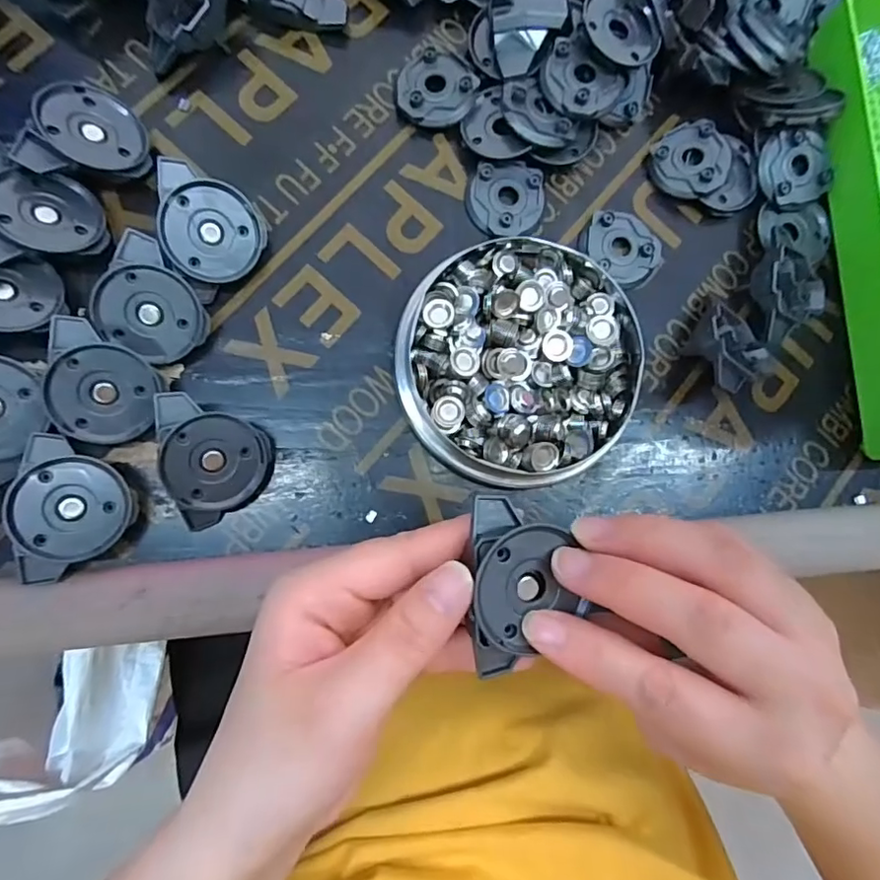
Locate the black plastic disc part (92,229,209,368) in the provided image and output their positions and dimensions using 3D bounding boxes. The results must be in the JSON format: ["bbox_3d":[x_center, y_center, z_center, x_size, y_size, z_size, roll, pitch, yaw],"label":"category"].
[{"bbox_3d":[-0.127,-0.058,0.240,0.041,0.009,0.048,-45,119,-4],"label":"black plastic disc part"}]

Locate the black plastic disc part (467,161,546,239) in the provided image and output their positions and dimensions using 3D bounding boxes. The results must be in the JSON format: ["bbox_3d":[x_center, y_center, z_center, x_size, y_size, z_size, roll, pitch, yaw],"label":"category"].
[{"bbox_3d":[0.034,-0.124,0.283,0.040,0.006,0.037,-5,84,-8],"label":"black plastic disc part"}]

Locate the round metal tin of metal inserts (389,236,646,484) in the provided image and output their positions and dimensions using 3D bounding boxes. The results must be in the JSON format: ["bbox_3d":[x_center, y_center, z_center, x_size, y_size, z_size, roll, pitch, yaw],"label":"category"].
[{"bbox_3d":[0.041,-0.038,0.268,0.118,0.024,0.114,1,83,-7],"label":"round metal tin of metal inserts"}]

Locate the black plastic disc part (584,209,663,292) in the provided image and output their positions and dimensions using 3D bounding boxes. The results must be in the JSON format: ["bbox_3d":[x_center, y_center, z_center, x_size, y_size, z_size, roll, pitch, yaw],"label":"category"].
[{"bbox_3d":[0.096,-0.099,0.289,0.043,0.006,0.035,26,81,-3],"label":"black plastic disc part"}]

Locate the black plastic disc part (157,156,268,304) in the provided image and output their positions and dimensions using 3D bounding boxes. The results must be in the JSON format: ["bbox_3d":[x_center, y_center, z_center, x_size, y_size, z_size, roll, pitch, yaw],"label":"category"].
[{"bbox_3d":[-0.107,-0.097,0.247,0.044,0.011,0.053,-45,117,-15],"label":"black plastic disc part"}]

